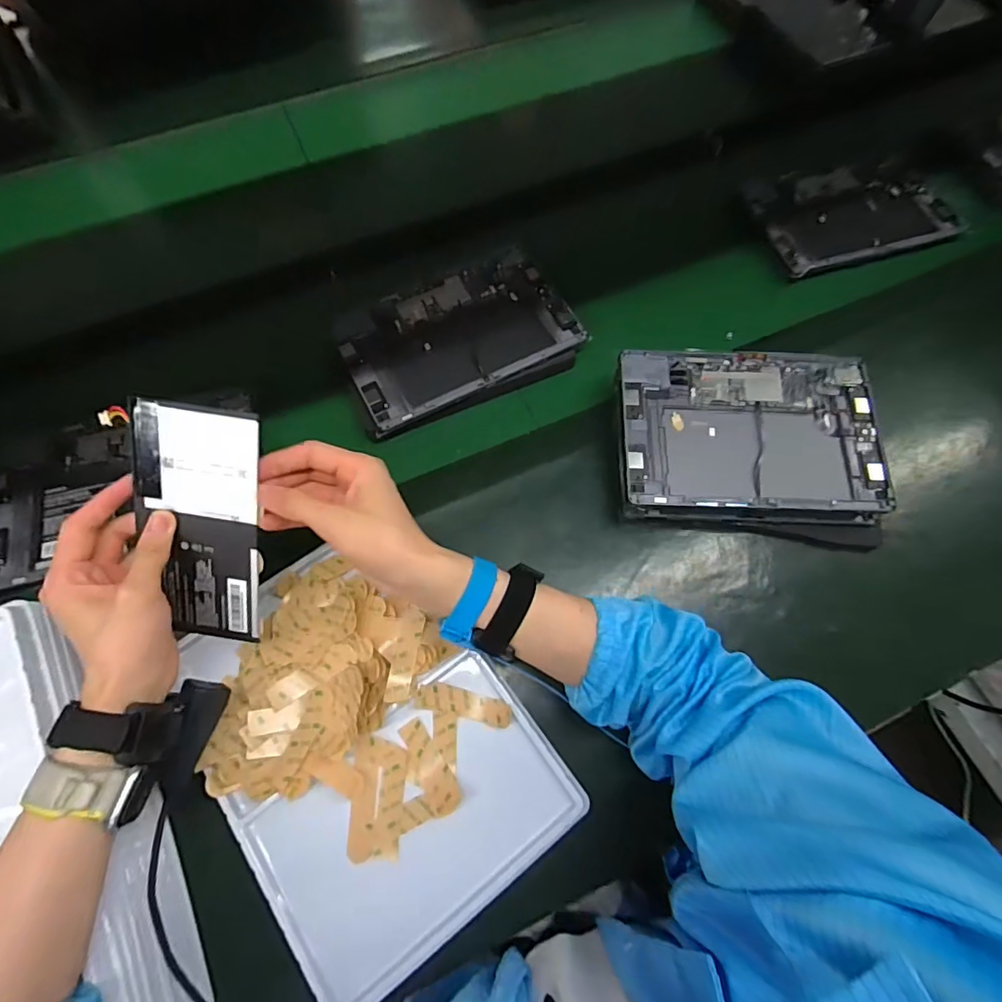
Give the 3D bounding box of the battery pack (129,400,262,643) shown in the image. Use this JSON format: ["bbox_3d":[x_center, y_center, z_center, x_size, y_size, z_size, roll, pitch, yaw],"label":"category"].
[{"bbox_3d":[-0.213,0.020,0.365,0.088,0.012,0.173,2,105,0],"label":"battery pack"}]

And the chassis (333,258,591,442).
[{"bbox_3d":[-0.045,-0.182,0.581,0.255,0.028,0.165,-21,70,-9],"label":"chassis"}]

